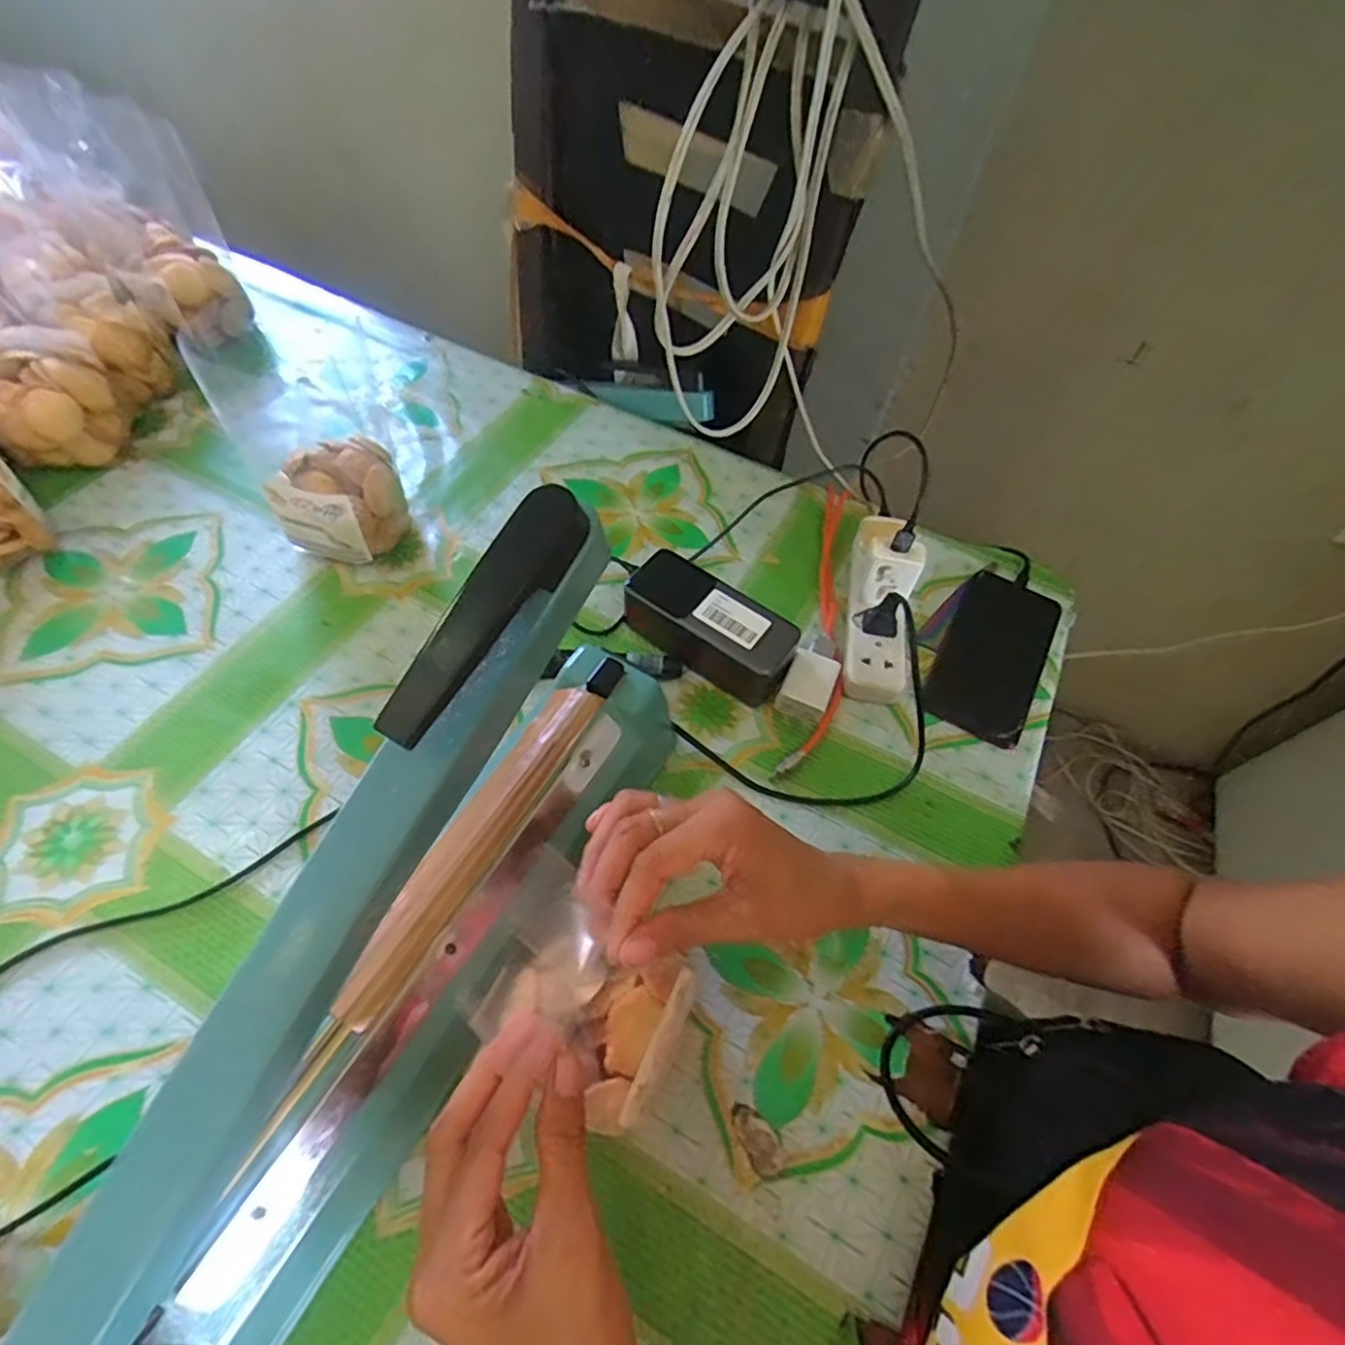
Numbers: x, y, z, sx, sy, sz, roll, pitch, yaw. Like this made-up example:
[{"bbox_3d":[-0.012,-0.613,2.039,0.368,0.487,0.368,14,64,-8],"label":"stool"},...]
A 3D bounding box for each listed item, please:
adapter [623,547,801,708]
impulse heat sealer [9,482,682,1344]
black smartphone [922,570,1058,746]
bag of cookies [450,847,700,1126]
[{"bbox_3d":[0.028,-0.033,0.515,0.133,0.051,0.056,33,62,16],"label":"adapter"},{"bbox_3d":[-0.113,0.114,0.298,0.077,0.232,0.393,23,60,10],"label":"impulse heat sealer"},{"bbox_3d":[0.253,-0.016,0.530,0.075,0.014,0.151,28,61,13],"label":"black smartphone"},{"bbox_3d":[-0.048,0.150,0.335,0.114,0.029,0.087,29,61,14],"label":"bag of cookies"}]

